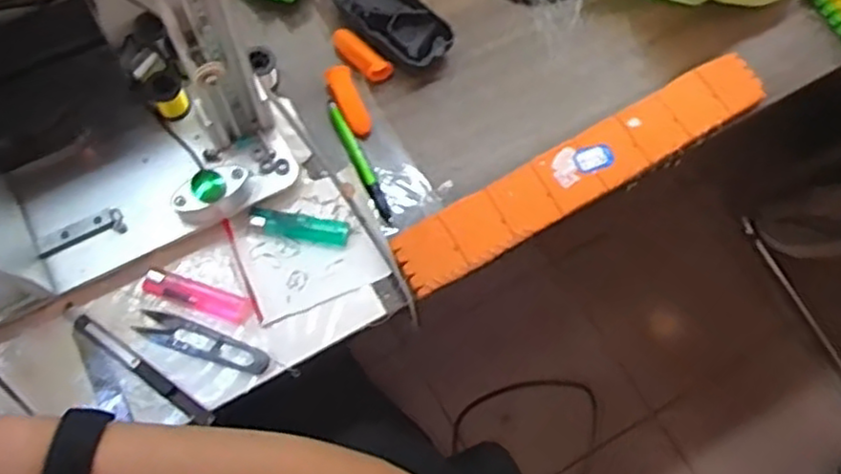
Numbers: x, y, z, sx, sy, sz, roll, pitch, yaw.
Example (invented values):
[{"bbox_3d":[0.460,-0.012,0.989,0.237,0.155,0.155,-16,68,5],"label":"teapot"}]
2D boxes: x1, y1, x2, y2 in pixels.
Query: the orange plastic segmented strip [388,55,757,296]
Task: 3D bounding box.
[{"bbox_3d":[0.136,-0.058,0.586,0.345,0.012,0.054,-30,75,-11],"label":"orange plastic segmented strip"}]

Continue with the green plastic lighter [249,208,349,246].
[{"bbox_3d":[-0.095,-0.008,0.567,0.076,0.013,0.021,9,71,1],"label":"green plastic lighter"}]

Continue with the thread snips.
[{"bbox_3d":[-0.163,0.080,0.538,0.101,0.016,0.024,19,72,4],"label":"thread snips"}]

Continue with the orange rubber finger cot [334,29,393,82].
[{"bbox_3d":[-0.052,-0.158,0.619,0.025,0.020,0.060,-43,78,-14],"label":"orange rubber finger cot"}]

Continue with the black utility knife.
[{"bbox_3d":[-0.204,0.096,0.523,0.127,0.013,0.011,35,74,9],"label":"black utility knife"}]

